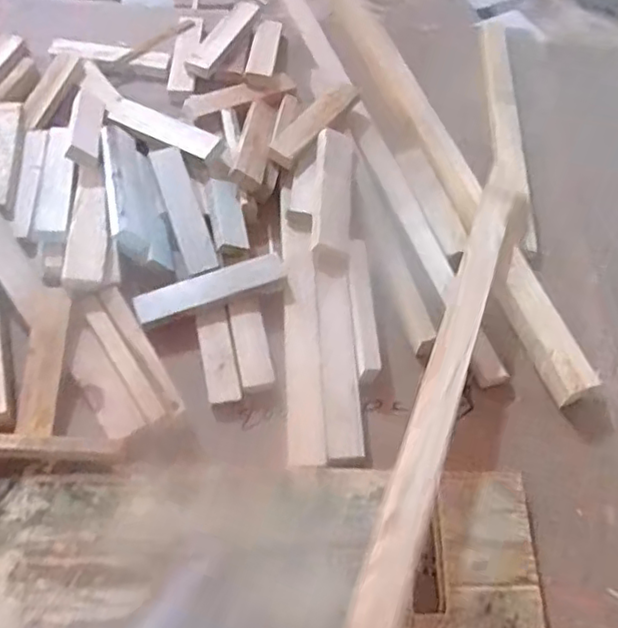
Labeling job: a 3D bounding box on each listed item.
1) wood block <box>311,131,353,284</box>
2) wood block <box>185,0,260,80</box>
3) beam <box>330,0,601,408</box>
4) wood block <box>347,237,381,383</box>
[{"bbox_3d":[0.028,-0.130,0.738,0.042,0.032,0.188,4,60,-2],"label":"wood block"},{"bbox_3d":[-0.119,-0.385,0.900,0.037,0.019,0.167,23,61,9],"label":"wood block"},{"bbox_3d":[0.141,-0.228,0.836,0.062,0.048,0.773,-15,60,-13],"label":"beam"},{"bbox_3d":[0.057,-0.007,0.683,0.023,0.018,0.162,-1,60,-5],"label":"wood block"}]

